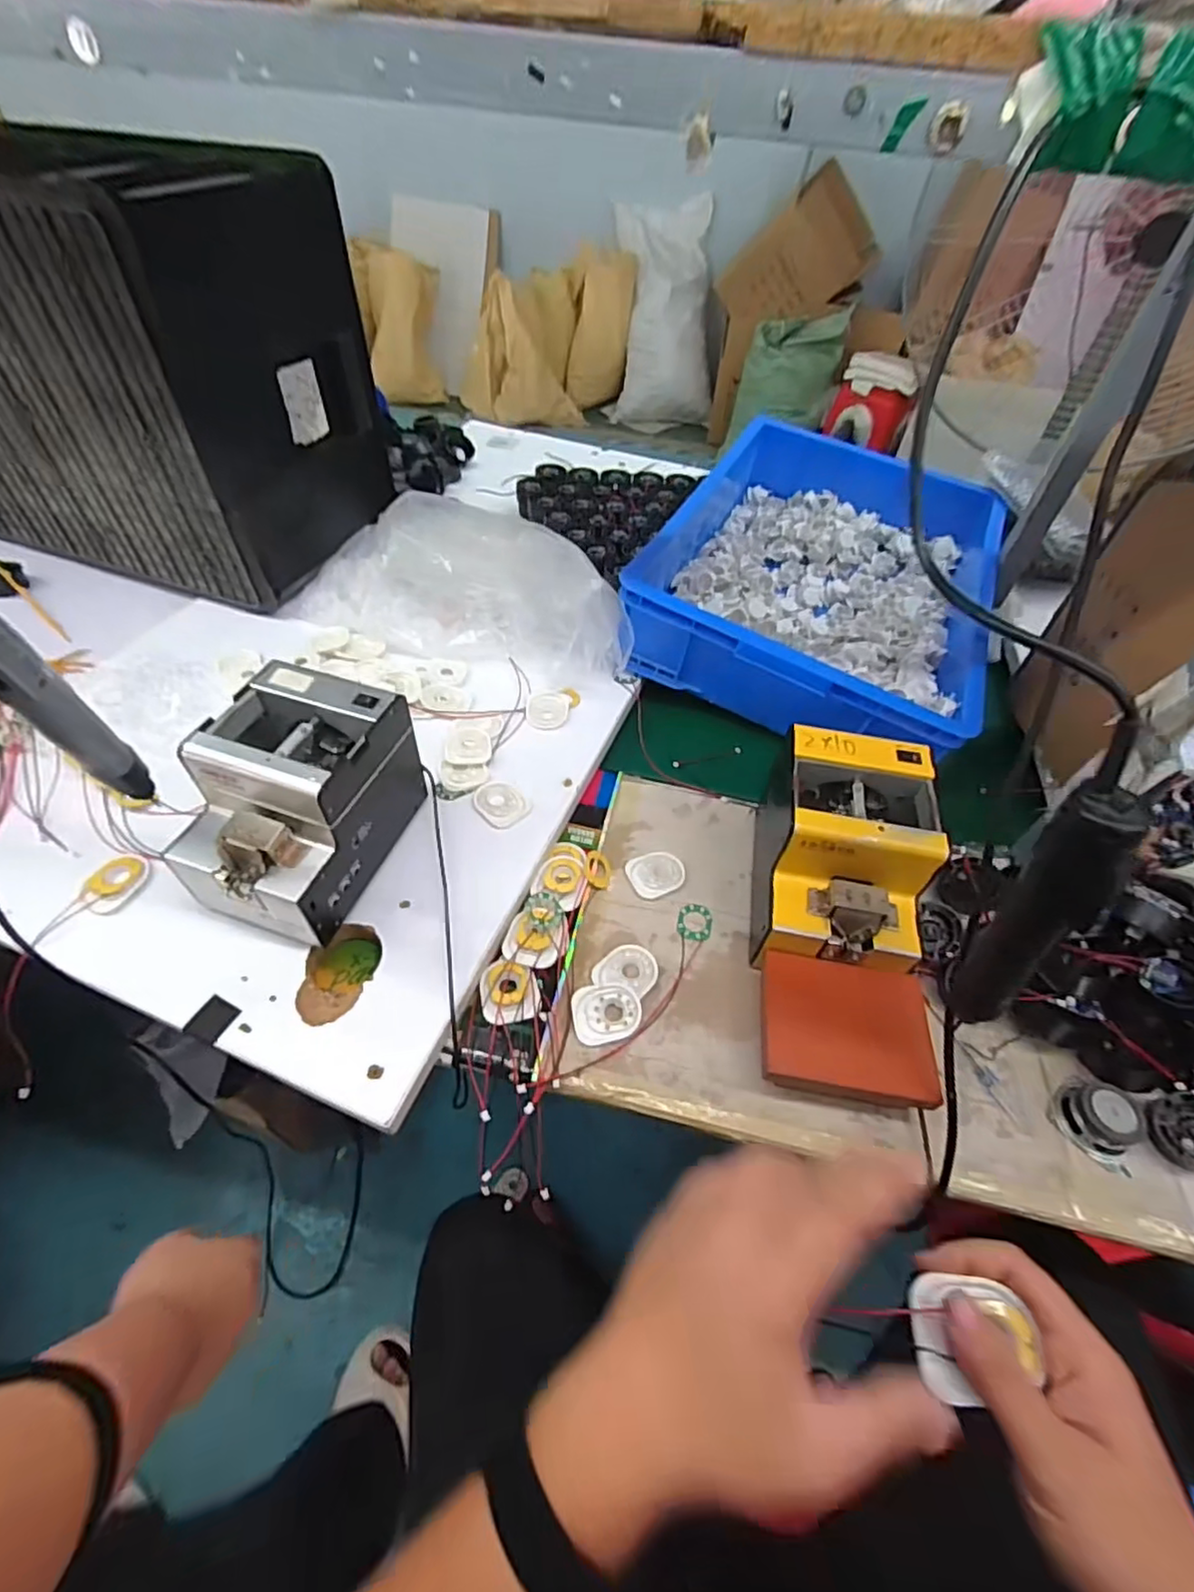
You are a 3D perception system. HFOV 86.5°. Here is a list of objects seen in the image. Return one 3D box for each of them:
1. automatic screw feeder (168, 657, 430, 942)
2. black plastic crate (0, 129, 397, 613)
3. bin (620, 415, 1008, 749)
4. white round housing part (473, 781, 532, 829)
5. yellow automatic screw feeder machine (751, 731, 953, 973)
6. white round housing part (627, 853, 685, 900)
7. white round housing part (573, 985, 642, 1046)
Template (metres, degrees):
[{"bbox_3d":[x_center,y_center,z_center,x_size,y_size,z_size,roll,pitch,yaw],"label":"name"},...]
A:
[{"bbox_3d":[-0.256,0.005,0.549,0.129,0.149,0.180,16,50,10],"label":"automatic screw feeder"},{"bbox_3d":[-0.586,-0.521,0.804,0.520,0.409,0.276,16,50,10],"label":"black plastic crate"},{"bbox_3d":[0.325,-0.322,0.887,0.406,0.121,0.595,21,51,14],"label":"bin"},{"bbox_3d":[-0.098,0.005,0.654,0.050,0.004,0.058,-35,60,-29],"label":"white round housing part"},{"bbox_3d":[0.218,0.055,0.567,0.122,0.138,0.171,9,50,4],"label":"yellow automatic screw feeder machine"},{"bbox_3d":[0.062,0.078,0.644,0.058,0.007,0.048,-19,53,-19],"label":"white round housing part"},{"bbox_3d":[0.008,0.185,0.542,0.057,0.007,0.049,-3,50,-6],"label":"white round housing part"}]

